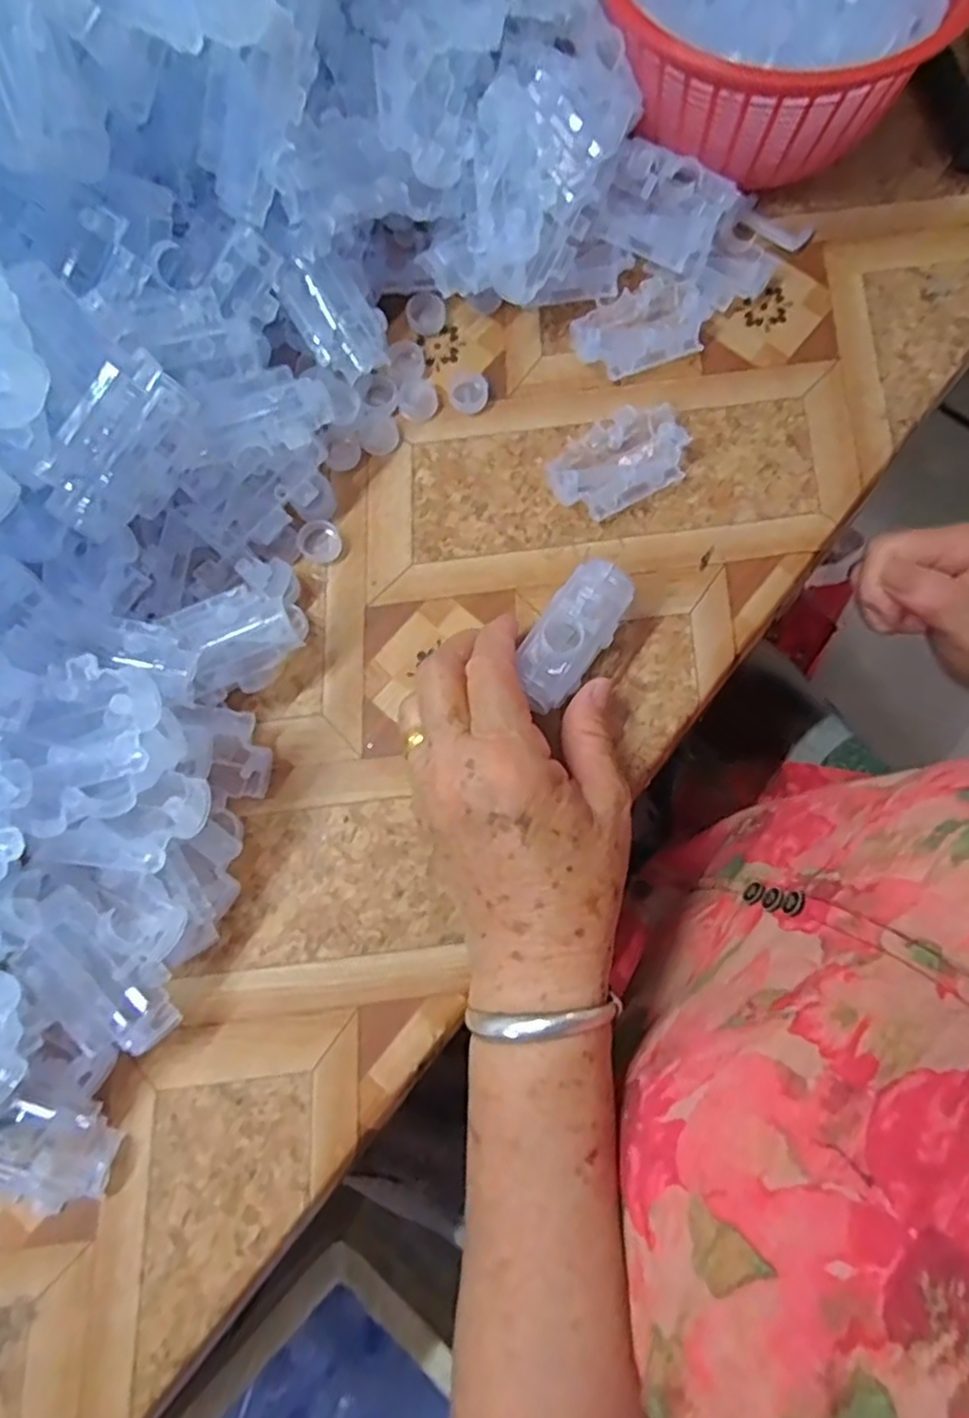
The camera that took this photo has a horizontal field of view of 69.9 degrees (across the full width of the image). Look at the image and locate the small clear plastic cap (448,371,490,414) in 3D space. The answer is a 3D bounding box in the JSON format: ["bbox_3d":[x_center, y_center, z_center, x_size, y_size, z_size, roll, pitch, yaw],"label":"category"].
[{"bbox_3d":[-0.008,-0.167,0.362,0.020,0.006,0.024,-8,76,-1],"label":"small clear plastic cap"}]

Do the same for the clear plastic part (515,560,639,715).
[{"bbox_3d":[0.038,-0.033,0.297,0.030,0.018,0.069,30,79,8],"label":"clear plastic part"}]

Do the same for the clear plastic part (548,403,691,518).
[{"bbox_3d":[0.067,-0.123,0.345,0.070,0.013,0.044,-26,77,-6],"label":"clear plastic part"}]

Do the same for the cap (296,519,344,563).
[{"bbox_3d":[-0.081,-0.082,0.341,0.021,0.006,0.019,2,76,1],"label":"cap"}]

